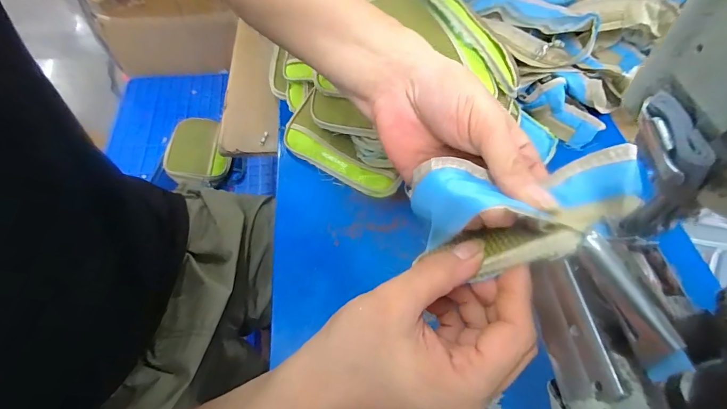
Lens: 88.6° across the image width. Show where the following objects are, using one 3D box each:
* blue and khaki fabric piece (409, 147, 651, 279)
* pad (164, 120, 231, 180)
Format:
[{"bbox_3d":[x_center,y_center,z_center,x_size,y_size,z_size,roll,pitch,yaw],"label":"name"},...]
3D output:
[{"bbox_3d":[0.090,0.003,0.213,0.127,0.051,0.064,-6,55,17],"label":"blue and khaki fabric piece"},{"bbox_3d":[-0.423,-0.147,0.963,0.169,0.020,0.163,5,73,-3],"label":"pad"}]

